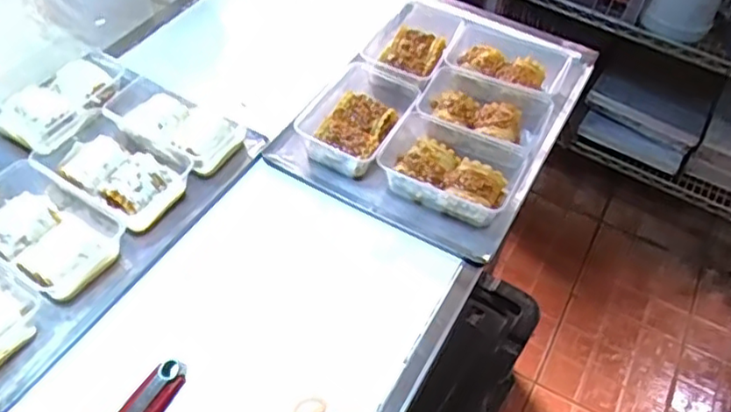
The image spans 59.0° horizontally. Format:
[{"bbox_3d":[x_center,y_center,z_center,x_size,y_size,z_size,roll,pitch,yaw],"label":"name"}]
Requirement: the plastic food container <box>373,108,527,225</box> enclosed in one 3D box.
[{"bbox_3d":[0.110,-0.048,0.852,0.176,0.051,0.125,23,53,14],"label":"plastic food container"}]

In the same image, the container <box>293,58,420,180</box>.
[{"bbox_3d":[-0.013,-0.123,0.901,0.127,0.045,0.185,25,53,15],"label":"container"}]

